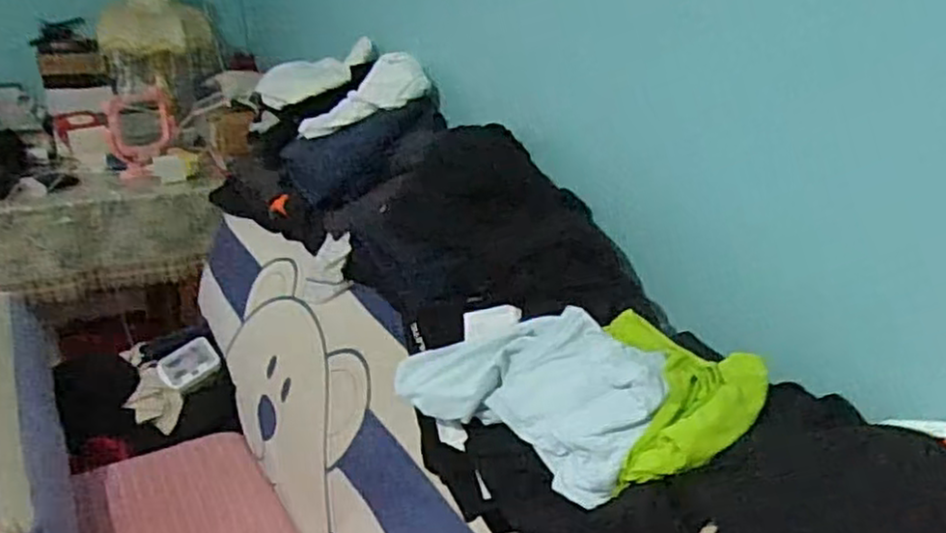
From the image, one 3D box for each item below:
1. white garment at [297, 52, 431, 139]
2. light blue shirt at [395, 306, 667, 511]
[{"bbox_3d":[-0.208,-0.296,1.313,0.264,0.082,0.109,-23,20,16],"label":"white garment"},{"bbox_3d":[0.060,0.112,0.770,0.292,0.108,0.139,24,31,37],"label":"light blue shirt"}]

